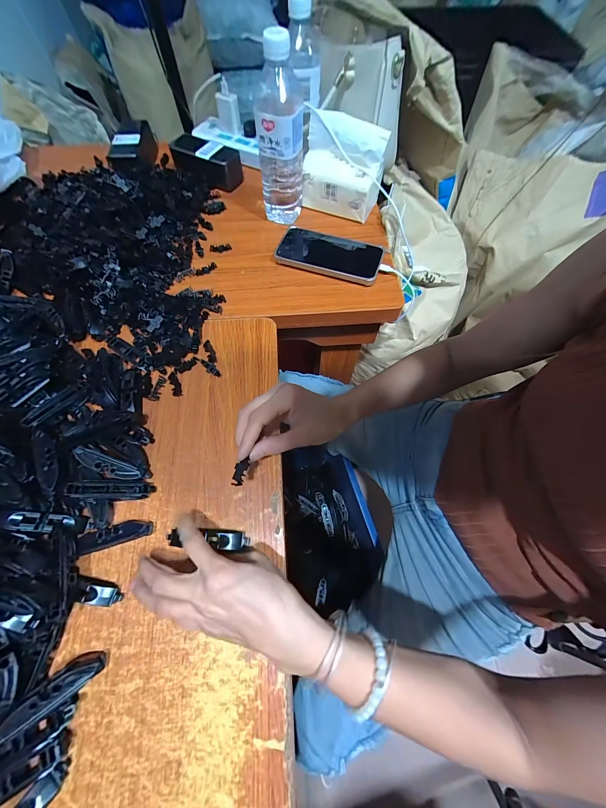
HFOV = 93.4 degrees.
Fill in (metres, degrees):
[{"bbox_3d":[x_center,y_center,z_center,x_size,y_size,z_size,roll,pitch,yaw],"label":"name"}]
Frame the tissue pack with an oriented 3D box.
[{"bbox_3d":[0.066,-0.394,0.484,0.129,0.117,0.064,22,68,8],"label":"tissue pack"}]

